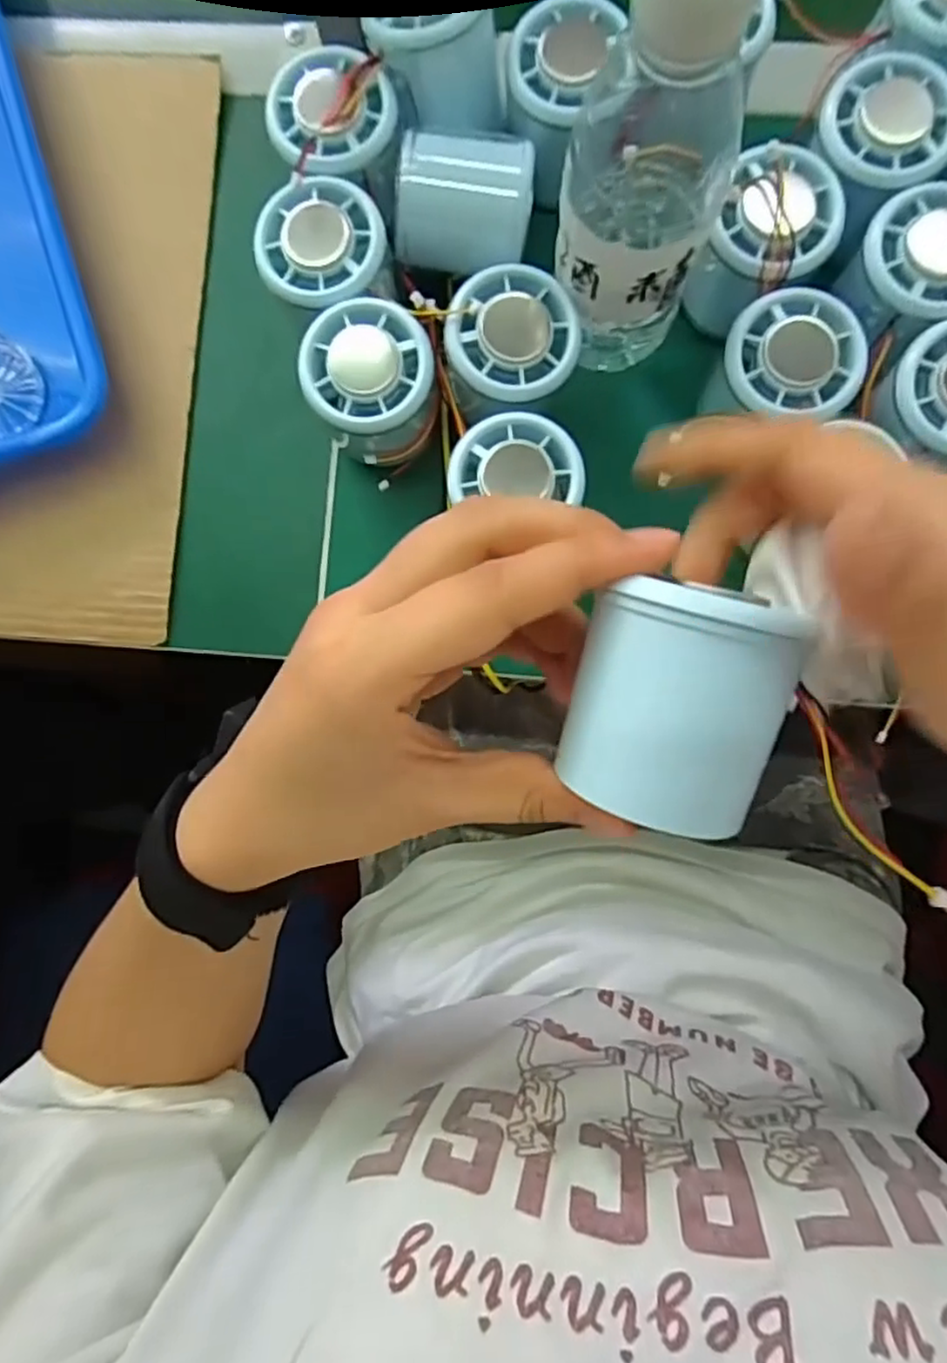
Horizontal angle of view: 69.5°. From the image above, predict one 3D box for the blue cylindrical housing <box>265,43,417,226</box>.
[{"bbox_3d":[-0.062,-0.248,0.325,0.062,0.061,0.059,0,86,3],"label":"blue cylindrical housing"}]

